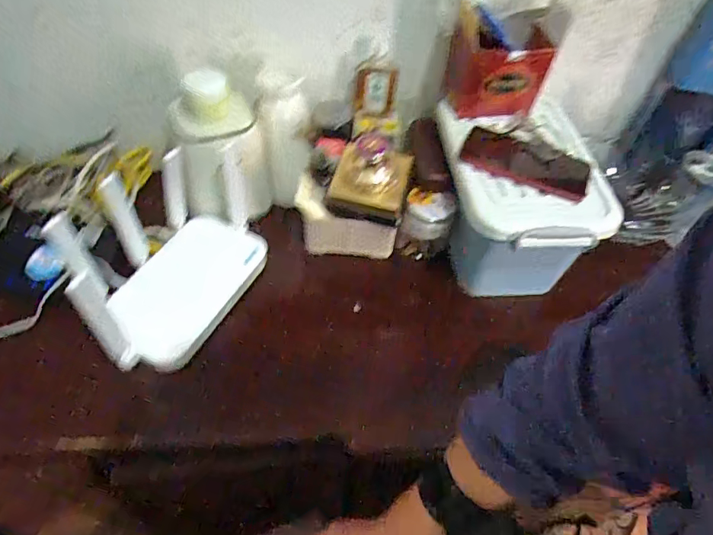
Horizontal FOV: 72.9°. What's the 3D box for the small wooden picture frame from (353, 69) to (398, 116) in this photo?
[{"bbox_3d":[0.027,-0.250,0.693,0.059,0.075,0.026,1,52,-5],"label":"small wooden picture frame"}]

